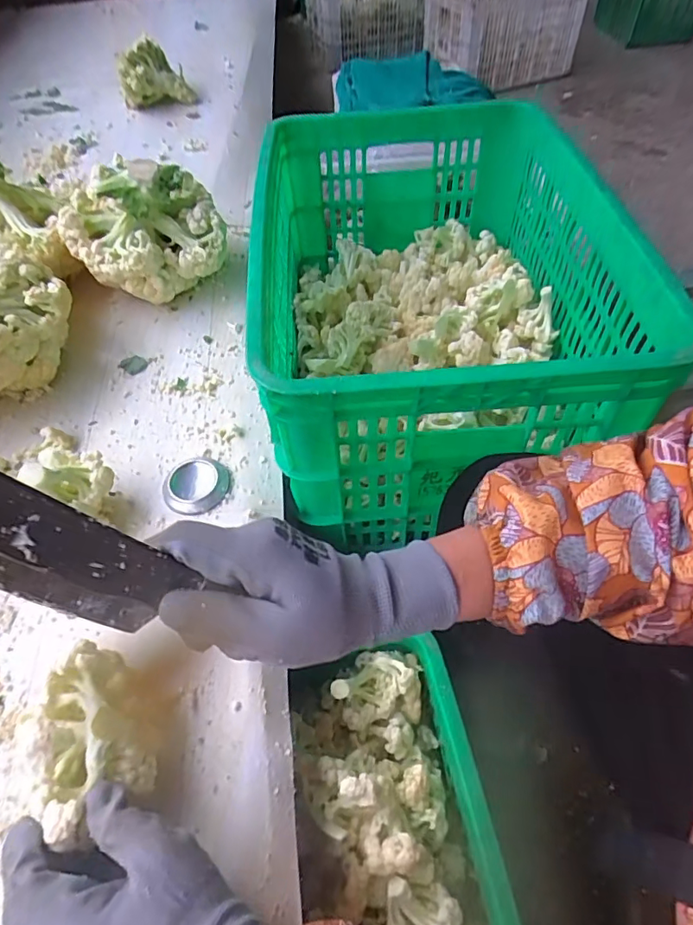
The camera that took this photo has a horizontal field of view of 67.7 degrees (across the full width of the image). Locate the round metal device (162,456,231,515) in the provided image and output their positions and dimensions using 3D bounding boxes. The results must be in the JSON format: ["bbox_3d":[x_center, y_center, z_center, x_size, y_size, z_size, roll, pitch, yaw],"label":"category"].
[{"bbox_3d":[-0.146,0.022,0.504,0.060,0.013,0.061,-1,54,2],"label":"round metal device"}]

